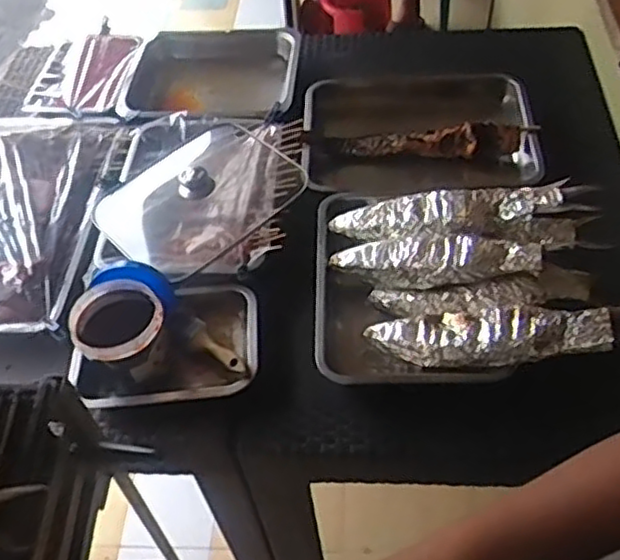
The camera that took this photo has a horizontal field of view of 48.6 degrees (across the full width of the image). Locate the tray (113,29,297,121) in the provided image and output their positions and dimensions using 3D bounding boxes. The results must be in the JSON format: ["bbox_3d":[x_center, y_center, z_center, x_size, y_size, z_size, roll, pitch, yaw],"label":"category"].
[{"bbox_3d":[-0.198,-0.407,1.408,0.345,0.076,0.329,1,52,5],"label":"tray"}]

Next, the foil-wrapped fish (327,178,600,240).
[{"bbox_3d":[0.231,-0.102,1.054,0.392,0.067,0.090,-3,51,1],"label":"foil-wrapped fish"}]

